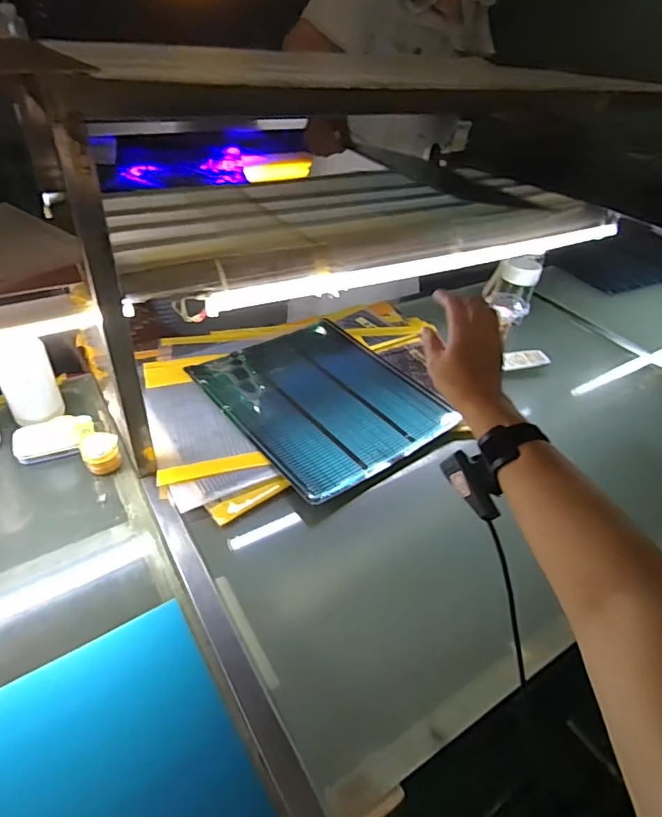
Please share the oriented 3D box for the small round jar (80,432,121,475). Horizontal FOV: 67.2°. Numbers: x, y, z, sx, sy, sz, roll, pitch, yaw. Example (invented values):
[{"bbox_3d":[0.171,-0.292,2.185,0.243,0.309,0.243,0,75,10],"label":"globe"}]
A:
[{"bbox_3d":[-0.344,0.069,0.748,0.052,0.041,0.047,-12,44,-21],"label":"small round jar"}]

